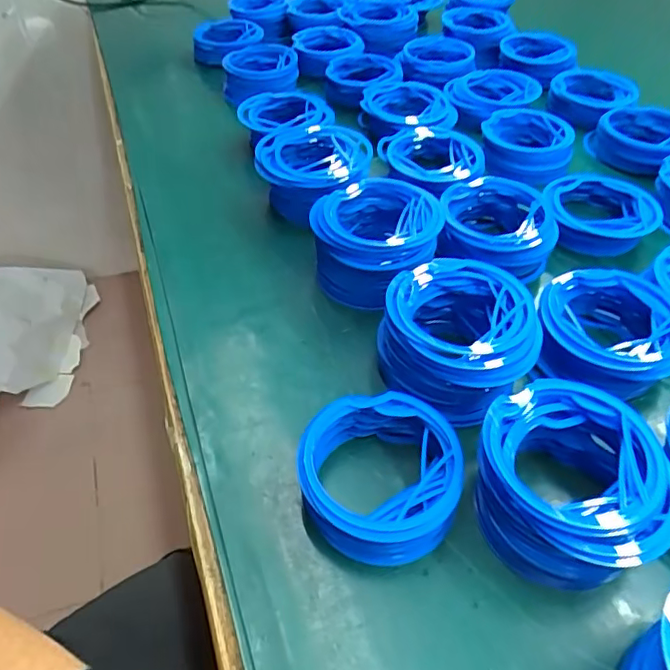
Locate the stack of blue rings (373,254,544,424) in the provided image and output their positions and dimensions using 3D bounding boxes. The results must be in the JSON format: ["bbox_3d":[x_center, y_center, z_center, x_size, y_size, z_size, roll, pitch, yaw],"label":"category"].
[{"bbox_3d":[0.087,0.003,0.404,0.111,0.058,0.112,29,54,25],"label":"stack of blue rings"}]

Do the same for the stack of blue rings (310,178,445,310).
[{"bbox_3d":[0.031,-0.080,0.479,0.109,0.060,0.100,19,50,18],"label":"stack of blue rings"}]

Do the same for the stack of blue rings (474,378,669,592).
[{"bbox_3d":[0.138,0.087,0.333,0.108,0.053,0.111,-30,53,-24],"label":"stack of blue rings"}]

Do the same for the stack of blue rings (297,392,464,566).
[{"bbox_3d":[0.028,0.086,0.347,0.096,0.034,0.095,-3,47,-2],"label":"stack of blue rings"}]

